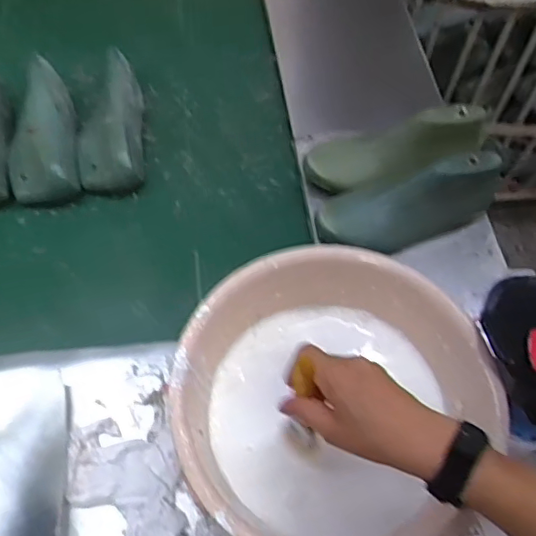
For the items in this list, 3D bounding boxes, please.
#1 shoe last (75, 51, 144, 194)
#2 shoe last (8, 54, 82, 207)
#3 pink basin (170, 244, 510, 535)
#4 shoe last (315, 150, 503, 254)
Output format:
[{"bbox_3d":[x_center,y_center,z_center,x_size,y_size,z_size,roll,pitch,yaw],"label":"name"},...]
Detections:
[{"bbox_3d":[-0.234,-0.219,0.849,0.096,0.080,0.231,-5,62,-6],"label":"shoe last"},{"bbox_3d":[-0.333,-0.196,0.842,0.098,0.084,0.218,-11,63,-9],"label":"shoe last"},{"bbox_3d":[0.056,0.133,0.578,0.281,0.104,0.295,1,62,-3],"label":"pink basin"},{"bbox_3d":[0.179,-0.083,0.737,0.237,0.092,0.082,-14,64,-11],"label":"shoe last"}]

